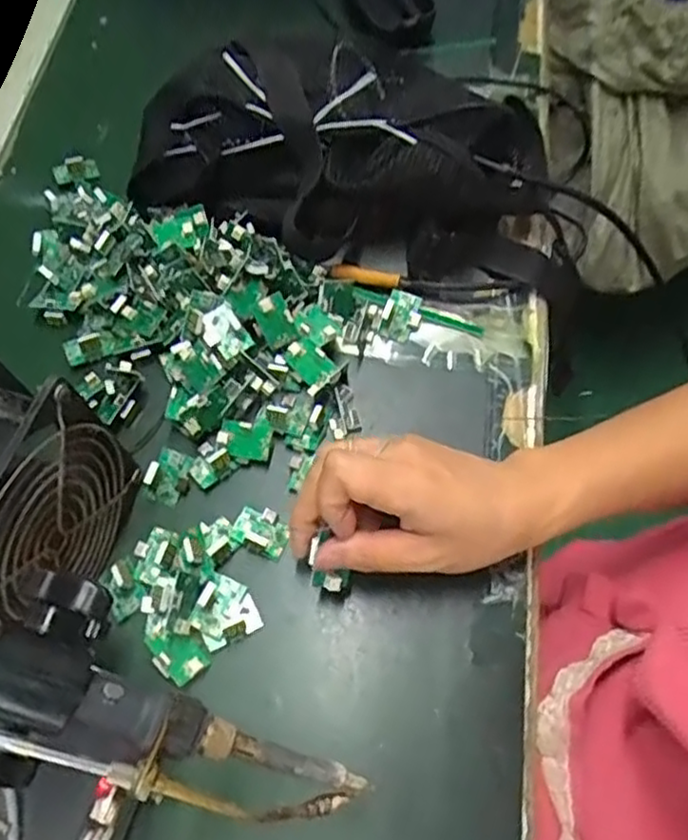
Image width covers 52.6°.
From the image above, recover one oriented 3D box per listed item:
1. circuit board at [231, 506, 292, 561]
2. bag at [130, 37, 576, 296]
[{"bbox_3d":[-0.045,0.060,0.384,0.031,0.006,0.024,24,67,13],"label":"circuit board"},{"bbox_3d":[0.009,-0.184,0.453,0.283,0.068,0.130,15,65,9],"label":"bag"}]

